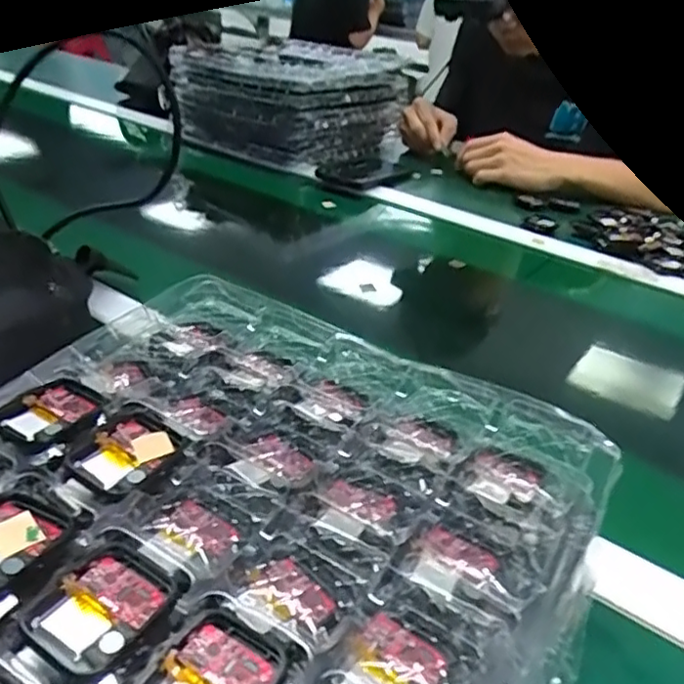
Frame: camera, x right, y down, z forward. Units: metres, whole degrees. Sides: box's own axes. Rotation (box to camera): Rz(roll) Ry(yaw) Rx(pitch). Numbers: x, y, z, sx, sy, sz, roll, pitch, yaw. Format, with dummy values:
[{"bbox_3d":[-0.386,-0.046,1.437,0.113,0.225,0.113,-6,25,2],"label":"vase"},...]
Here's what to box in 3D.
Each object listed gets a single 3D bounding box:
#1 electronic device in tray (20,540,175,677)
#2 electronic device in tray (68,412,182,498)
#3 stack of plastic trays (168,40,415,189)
[{"bbox_3d":[-0.080,0.089,0.216,0.038,0.005,0.044,22,34,23],"label":"electronic device in tray"},{"bbox_3d":[-0.094,0.048,0.275,0.035,0.007,0.041,22,34,23],"label":"electronic device in tray"},{"bbox_3d":[-0.083,-0.388,1.063,0.317,0.160,0.319,18,33,18],"label":"stack of plastic trays"}]

